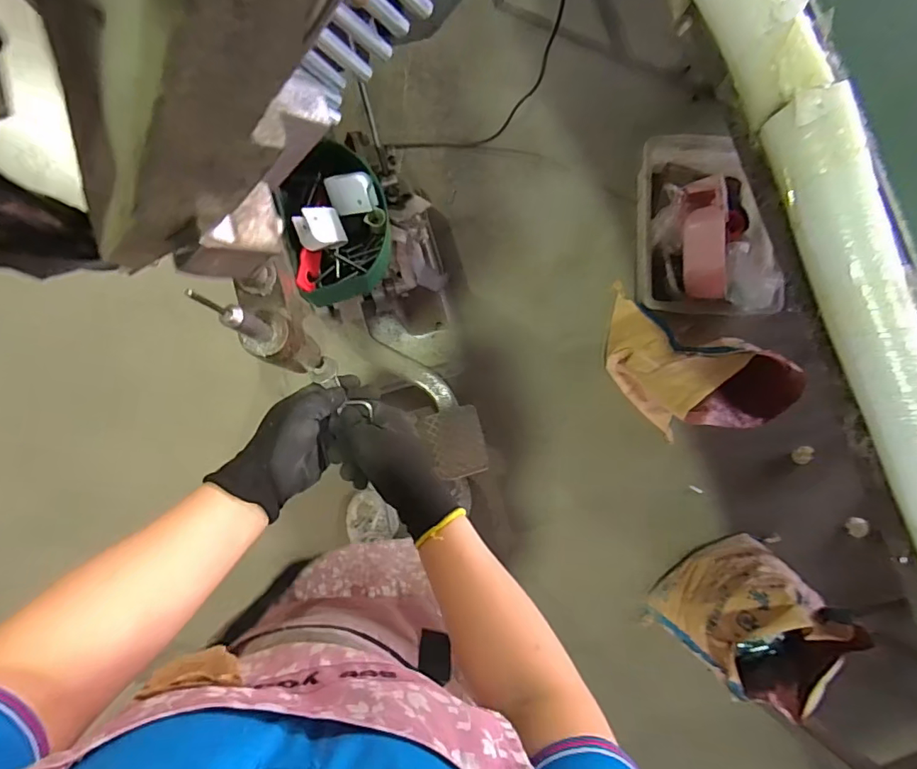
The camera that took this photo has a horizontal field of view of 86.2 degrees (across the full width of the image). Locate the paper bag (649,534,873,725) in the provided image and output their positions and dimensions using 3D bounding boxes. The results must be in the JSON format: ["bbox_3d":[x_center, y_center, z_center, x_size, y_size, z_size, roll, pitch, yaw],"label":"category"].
[{"bbox_3d":[0.632,0.489,1.100,0.190,0.429,0.300,31,87,-1],"label":"paper bag"}]

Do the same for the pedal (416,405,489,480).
[{"bbox_3d":[-0.003,0.137,1.141,0.128,0.039,0.159,-16,89,-3],"label":"pedal"}]

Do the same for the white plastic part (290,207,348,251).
[{"bbox_3d":[-0.132,-0.148,0.467,0.040,0.034,0.033,-20,89,-3],"label":"white plastic part"}]

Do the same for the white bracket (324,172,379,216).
[{"bbox_3d":[-0.104,-0.185,0.475,0.046,0.020,0.036,-8,89,-3],"label":"white bracket"}]

